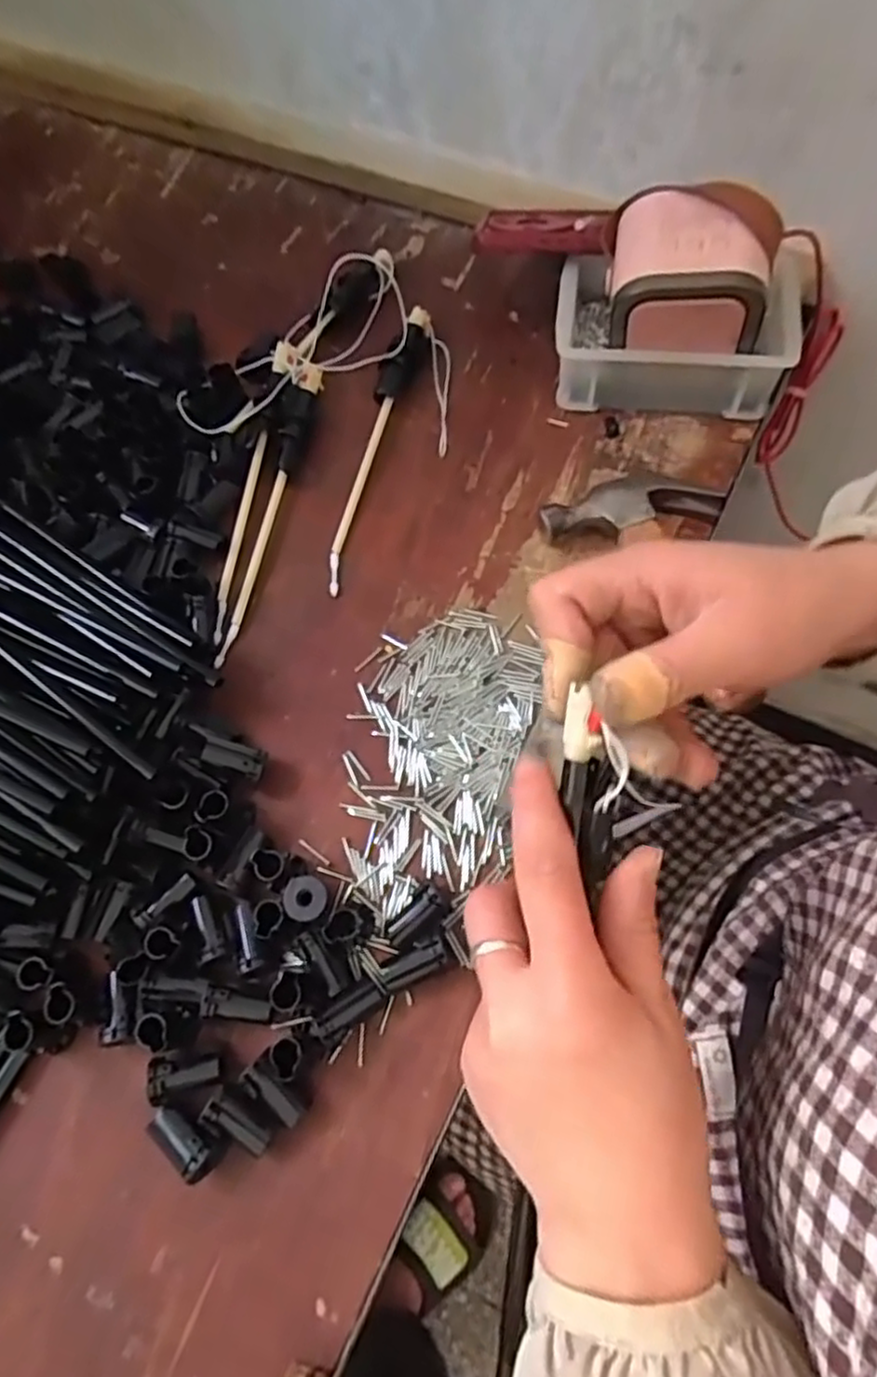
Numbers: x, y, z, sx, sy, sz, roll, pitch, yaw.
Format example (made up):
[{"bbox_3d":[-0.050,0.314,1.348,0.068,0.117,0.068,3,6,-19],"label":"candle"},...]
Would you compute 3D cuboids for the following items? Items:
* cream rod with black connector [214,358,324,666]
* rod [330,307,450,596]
[{"bbox_3d":[-0.110,-0.126,0.472,0.016,0.019,0.229,8,70,7],"label":"cream rod with black connector"},{"bbox_3d":[-0.026,-0.167,0.481,0.056,0.024,0.222,10,70,8],"label":"rod"}]

